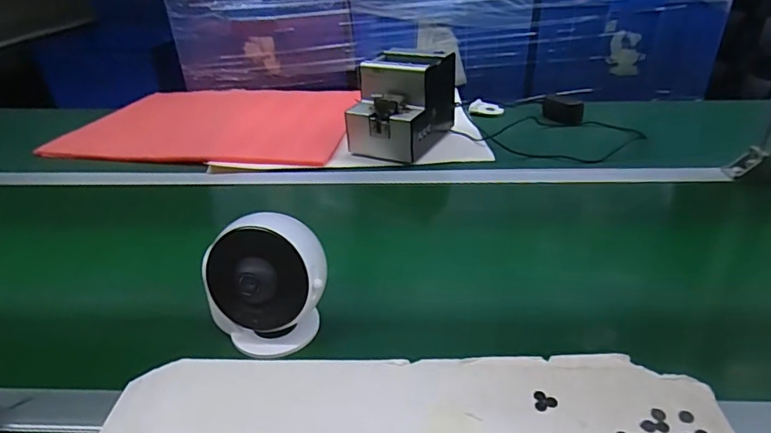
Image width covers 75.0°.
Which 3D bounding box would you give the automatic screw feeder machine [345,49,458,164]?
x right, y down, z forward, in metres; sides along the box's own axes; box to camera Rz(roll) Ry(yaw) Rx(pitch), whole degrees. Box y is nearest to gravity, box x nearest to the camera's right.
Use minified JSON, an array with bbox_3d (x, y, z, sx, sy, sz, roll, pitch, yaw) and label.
[{"bbox_3d":[0.028,-0.199,0.875,0.133,0.144,0.181,12,34,21],"label":"automatic screw feeder machine"}]

